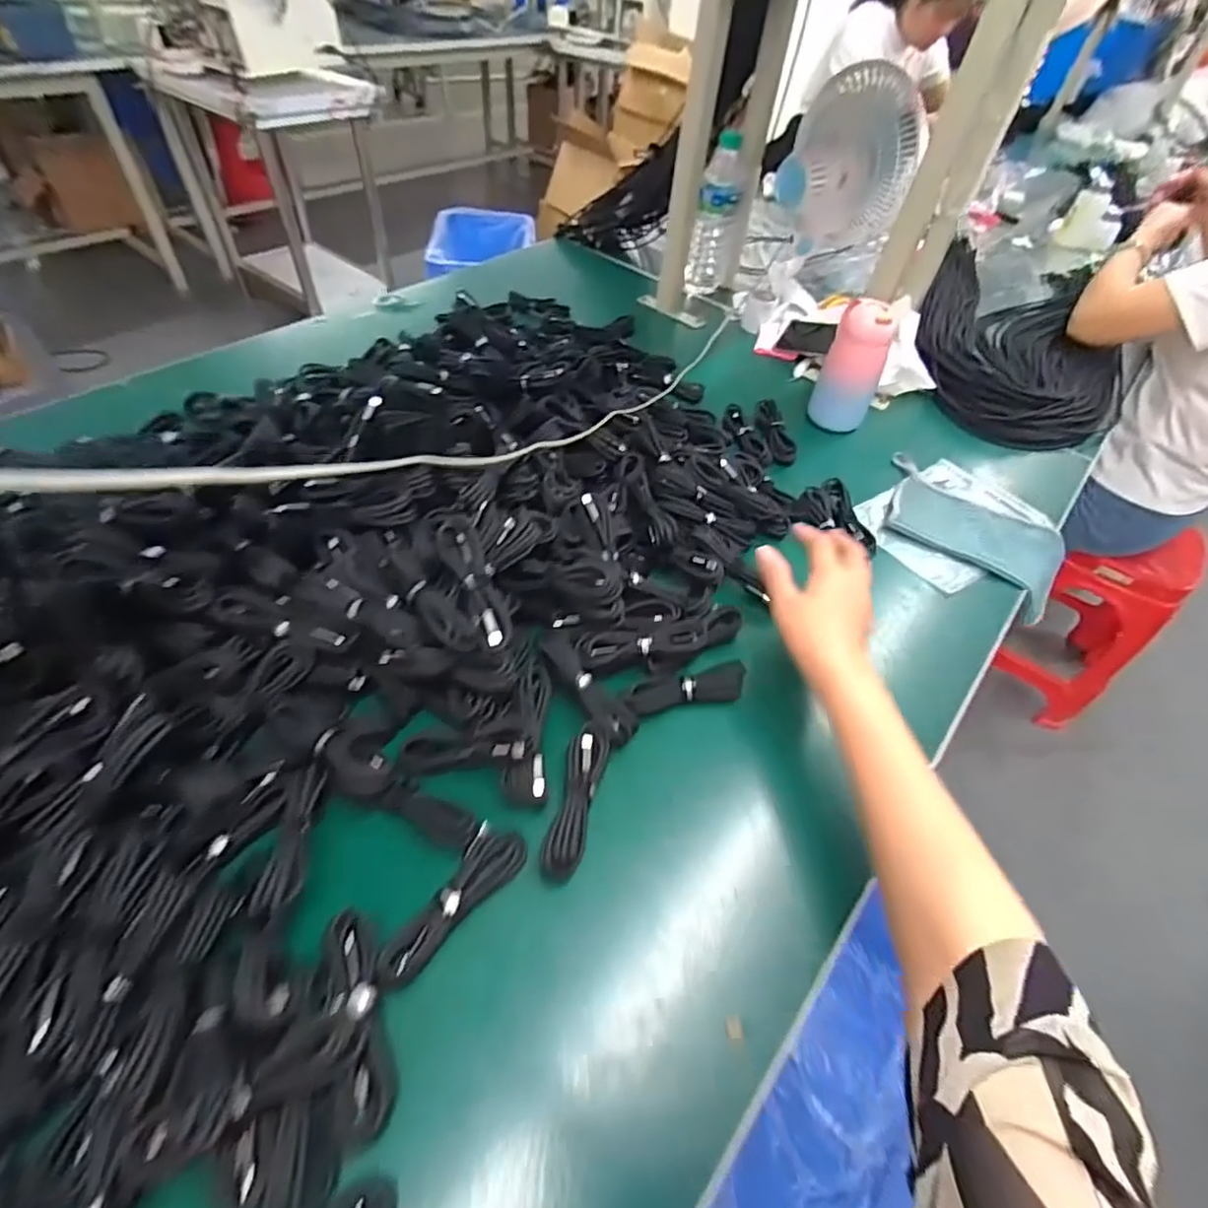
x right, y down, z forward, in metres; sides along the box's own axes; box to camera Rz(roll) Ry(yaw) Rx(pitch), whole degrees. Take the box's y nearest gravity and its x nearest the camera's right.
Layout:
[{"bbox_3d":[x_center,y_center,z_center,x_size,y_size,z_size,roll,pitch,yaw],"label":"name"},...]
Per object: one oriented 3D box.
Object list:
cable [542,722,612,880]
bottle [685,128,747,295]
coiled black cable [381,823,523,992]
[{"bbox_3d":[-0.020,0.140,0.428,0.028,0.020,0.113,13,50,6],"label":"cable"},{"bbox_3d":[0.185,-0.626,0.957,0.070,0.222,0.055,13,50,6],"label":"bottle"},{"bbox_3d":[-0.098,0.196,0.385,0.036,0.018,0.110,29,54,18],"label":"coiled black cable"}]

